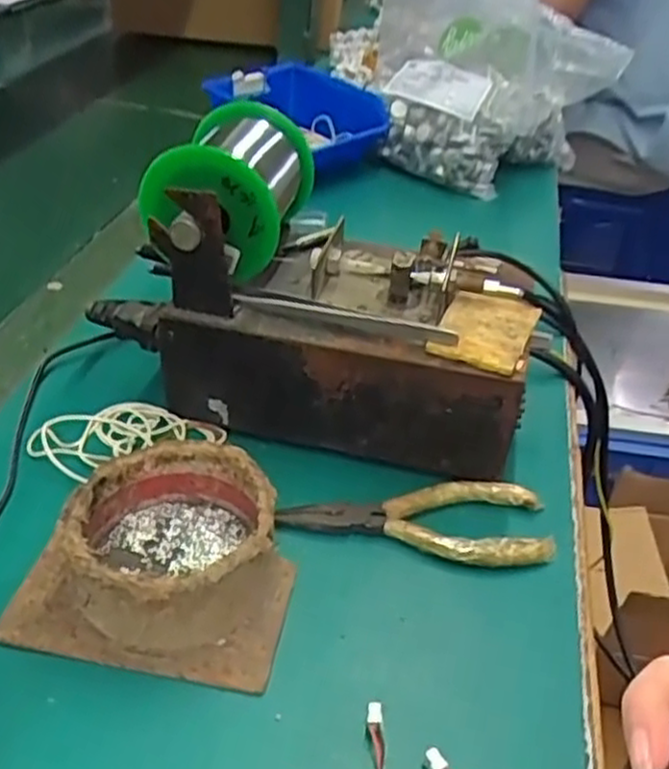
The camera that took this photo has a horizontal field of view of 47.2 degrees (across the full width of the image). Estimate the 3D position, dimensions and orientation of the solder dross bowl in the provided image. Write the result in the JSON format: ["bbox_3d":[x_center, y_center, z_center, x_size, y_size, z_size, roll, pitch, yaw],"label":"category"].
[{"bbox_3d":[-0.067,0.064,0.319,0.080,0.041,0.080,3,37,-2],"label":"solder dross bowl"}]

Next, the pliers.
[{"bbox_3d":[0.038,0.062,0.360,0.122,0.011,0.047,5,37,1],"label":"pliers"}]

